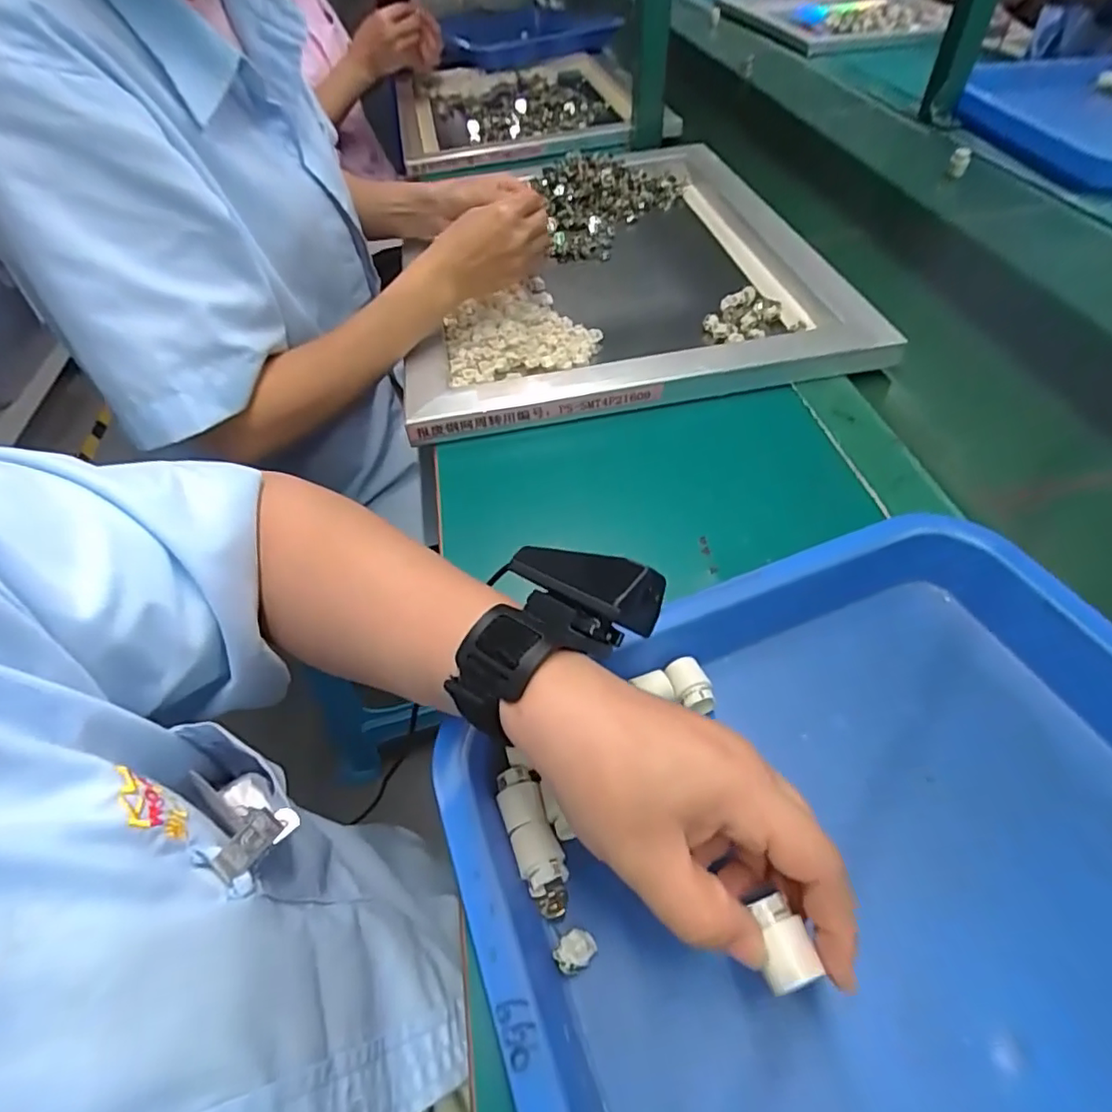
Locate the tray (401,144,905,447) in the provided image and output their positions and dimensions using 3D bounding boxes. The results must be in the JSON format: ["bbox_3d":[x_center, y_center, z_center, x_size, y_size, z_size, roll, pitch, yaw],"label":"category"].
[{"bbox_3d":[0.050,-0.327,0.654,0.419,0.041,0.510,-10,52,-3],"label":"tray"}]

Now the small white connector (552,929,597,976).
[{"bbox_3d":[0.008,0.171,0.258,0.018,0.017,0.013,-33,56,-19],"label":"small white connector"}]

